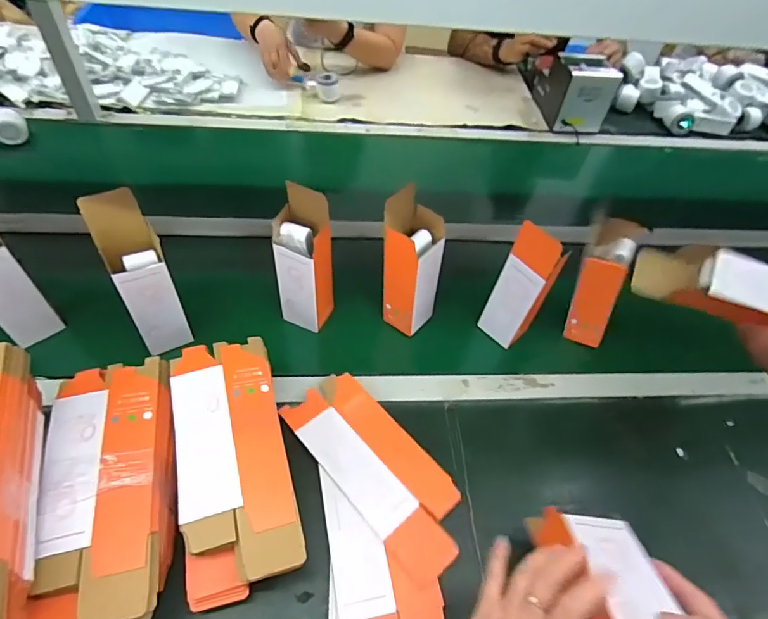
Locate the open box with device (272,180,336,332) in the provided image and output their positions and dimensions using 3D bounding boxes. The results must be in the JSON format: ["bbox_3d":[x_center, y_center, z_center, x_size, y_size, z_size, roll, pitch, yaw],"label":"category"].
[{"bbox_3d":[-0.115,-0.065,0.674,0.074,0.212,0.064,18,55,9],"label":"open box with device"}]

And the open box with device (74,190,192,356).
[{"bbox_3d":[-0.324,-0.043,0.629,0.065,0.222,0.074,-23,58,-19],"label":"open box with device"}]

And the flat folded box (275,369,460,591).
[{"bbox_3d":[-0.008,0.196,0.598,0.113,0.009,0.272,-35,63,-26],"label":"flat folded box"}]

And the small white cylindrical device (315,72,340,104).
[{"bbox_3d":[-0.141,-0.558,1.179,0.057,0.051,0.054,2,54,-3],"label":"small white cylindrical device"}]

